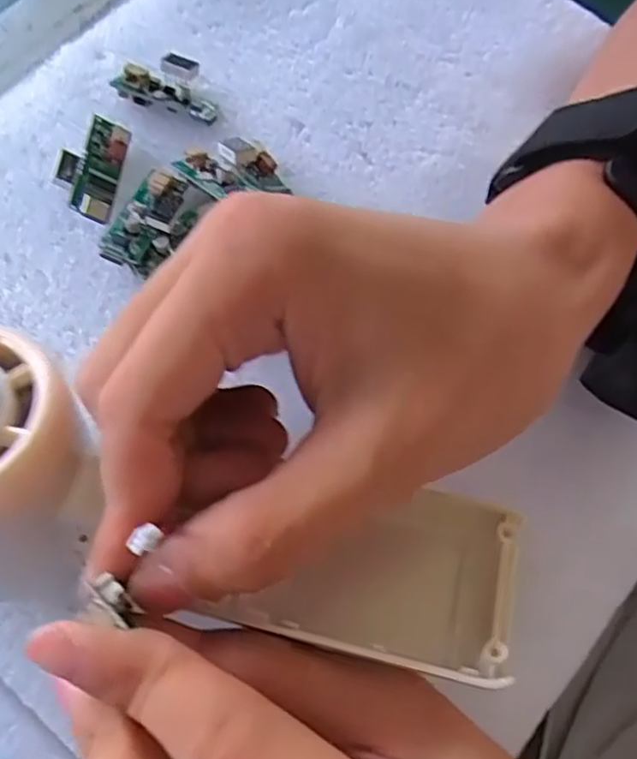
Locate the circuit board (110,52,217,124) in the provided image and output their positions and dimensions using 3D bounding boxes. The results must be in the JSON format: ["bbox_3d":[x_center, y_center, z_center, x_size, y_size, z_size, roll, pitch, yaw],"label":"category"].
[{"bbox_3d":[-0.055,-0.110,0.251,0.038,0.010,0.023,18,71,4],"label":"circuit board"}]

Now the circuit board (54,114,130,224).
[{"bbox_3d":[-0.080,-0.073,0.235,0.022,0.010,0.038,9,71,1],"label":"circuit board"}]

